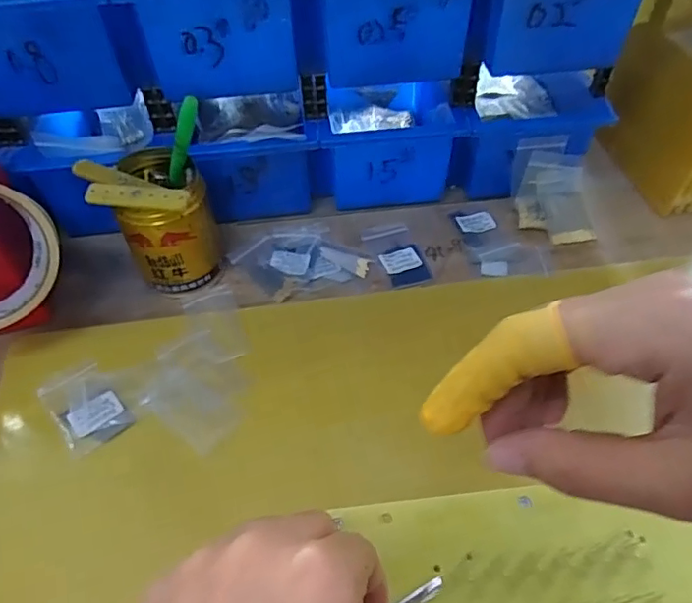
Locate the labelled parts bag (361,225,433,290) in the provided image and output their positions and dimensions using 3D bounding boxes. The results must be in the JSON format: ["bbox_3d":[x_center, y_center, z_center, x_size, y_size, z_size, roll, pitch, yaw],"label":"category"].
[{"bbox_3d":[0.040,-0.038,0.437,0.039,0.004,0.064,-15,52,-11],"label":"labelled parts bag"}]

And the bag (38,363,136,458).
[{"bbox_3d":[-0.165,0.065,0.347,0.038,0.009,0.062,-33,58,-23],"label":"bag"}]

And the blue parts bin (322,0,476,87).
[{"bbox_3d":[0.030,-0.234,0.402,0.108,0.071,0.166,-2,51,0],"label":"blue parts bin"}]

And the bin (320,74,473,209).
[{"bbox_3d":[0.032,-0.159,0.487,0.113,0.075,0.152,-5,51,-3],"label":"bin"}]

